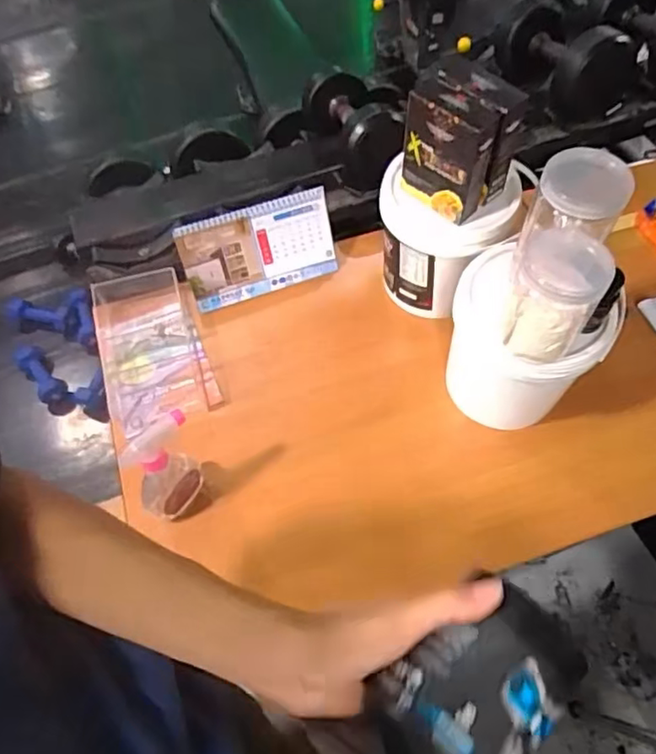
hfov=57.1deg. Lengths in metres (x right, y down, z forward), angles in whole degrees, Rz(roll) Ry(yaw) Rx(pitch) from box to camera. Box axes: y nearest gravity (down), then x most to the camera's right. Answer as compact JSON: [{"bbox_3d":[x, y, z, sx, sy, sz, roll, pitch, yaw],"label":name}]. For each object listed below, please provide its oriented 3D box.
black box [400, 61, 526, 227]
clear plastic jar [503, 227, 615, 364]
[{"bbox_3d":[0.174,-0.309,0.807,0.123,0.159,0.100,35,67,20],"label":"black box"},{"bbox_3d":[0.254,-0.090,0.683,0.087,0.122,0.098,23,63,15],"label":"clear plastic jar"}]

